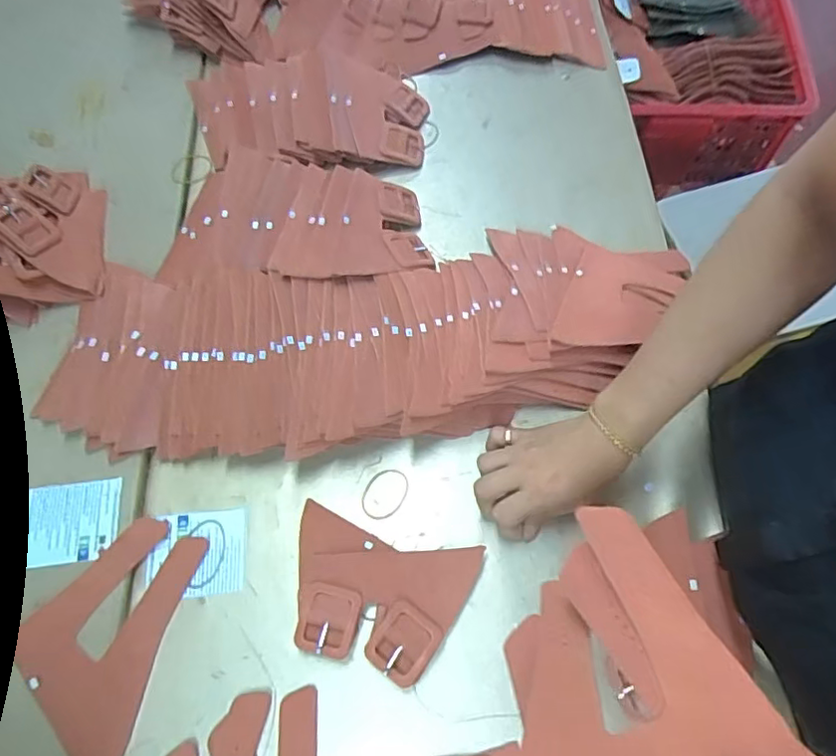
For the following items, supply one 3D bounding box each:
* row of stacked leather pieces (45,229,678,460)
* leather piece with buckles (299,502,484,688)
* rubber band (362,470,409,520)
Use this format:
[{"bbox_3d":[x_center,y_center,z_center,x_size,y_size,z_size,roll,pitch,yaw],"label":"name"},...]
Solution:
[{"bbox_3d":[-0.045,-0.042,0.575,0.591,0.064,0.208,-8,65,-2],"label":"row of stacked leather pieces"},{"bbox_3d":[-0.038,0.176,0.499,0.153,0.017,0.111,14,66,8],"label":"leather piece with buckles"},{"bbox_3d":[-0.030,0.103,0.541,0.037,0.004,0.049,35,71,16],"label":"rubber band"}]

